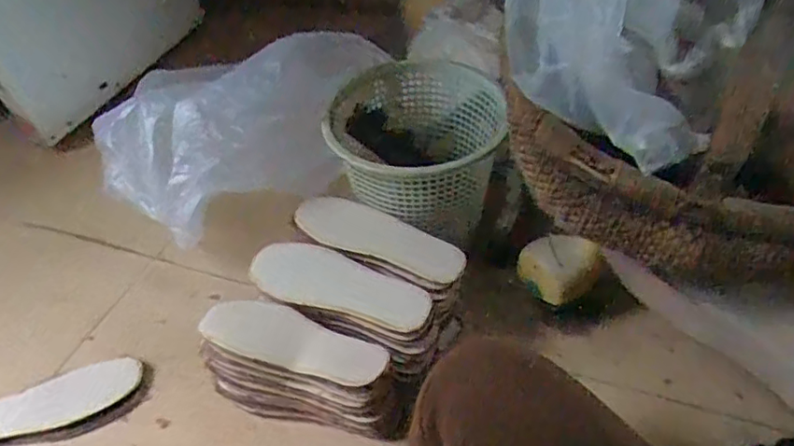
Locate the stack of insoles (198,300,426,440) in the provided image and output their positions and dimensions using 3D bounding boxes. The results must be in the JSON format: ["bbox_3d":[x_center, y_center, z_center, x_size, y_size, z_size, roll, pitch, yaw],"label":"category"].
[{"bbox_3d":[-0.106,0.177,0.725,0.277,0.136,0.098,7,46,12],"label":"stack of insoles"}]

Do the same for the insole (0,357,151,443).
[{"bbox_3d":[-0.448,0.241,0.763,0.234,0.029,0.083,-19,46,-14],"label":"insole"}]

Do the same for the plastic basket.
[{"bbox_3d":[0.029,-0.109,0.851,0.233,0.193,0.235,-1,45,4],"label":"plastic basket"}]

